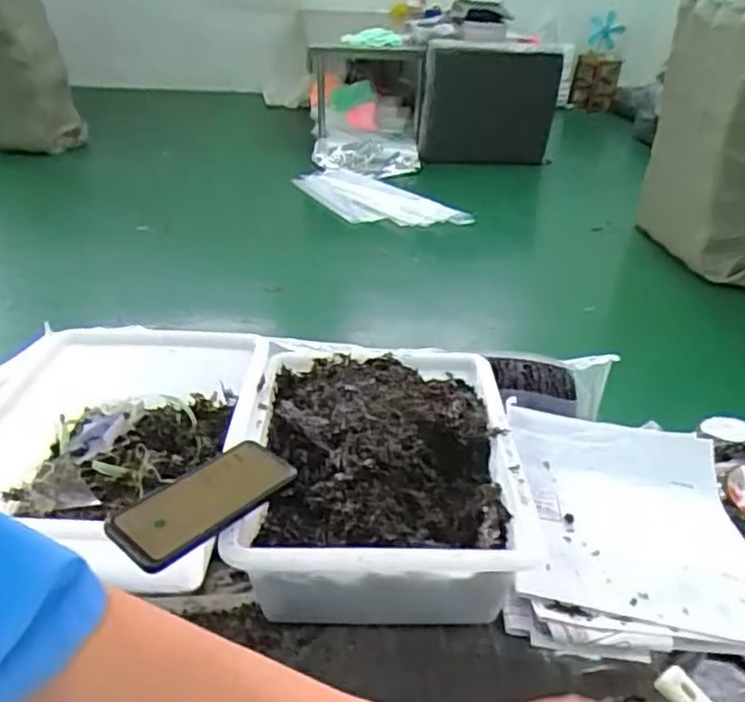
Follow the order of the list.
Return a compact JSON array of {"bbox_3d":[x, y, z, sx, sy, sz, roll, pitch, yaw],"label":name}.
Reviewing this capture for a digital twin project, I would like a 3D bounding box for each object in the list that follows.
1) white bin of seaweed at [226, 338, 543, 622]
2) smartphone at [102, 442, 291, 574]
[{"bbox_3d":[-0.007,0.125,0.744,0.298,0.101,0.354,2,33,-3],"label":"white bin of seaweed"},{"bbox_3d":[-0.151,0.133,0.612,0.071,0.014,0.161,29,40,33],"label":"smartphone"}]

